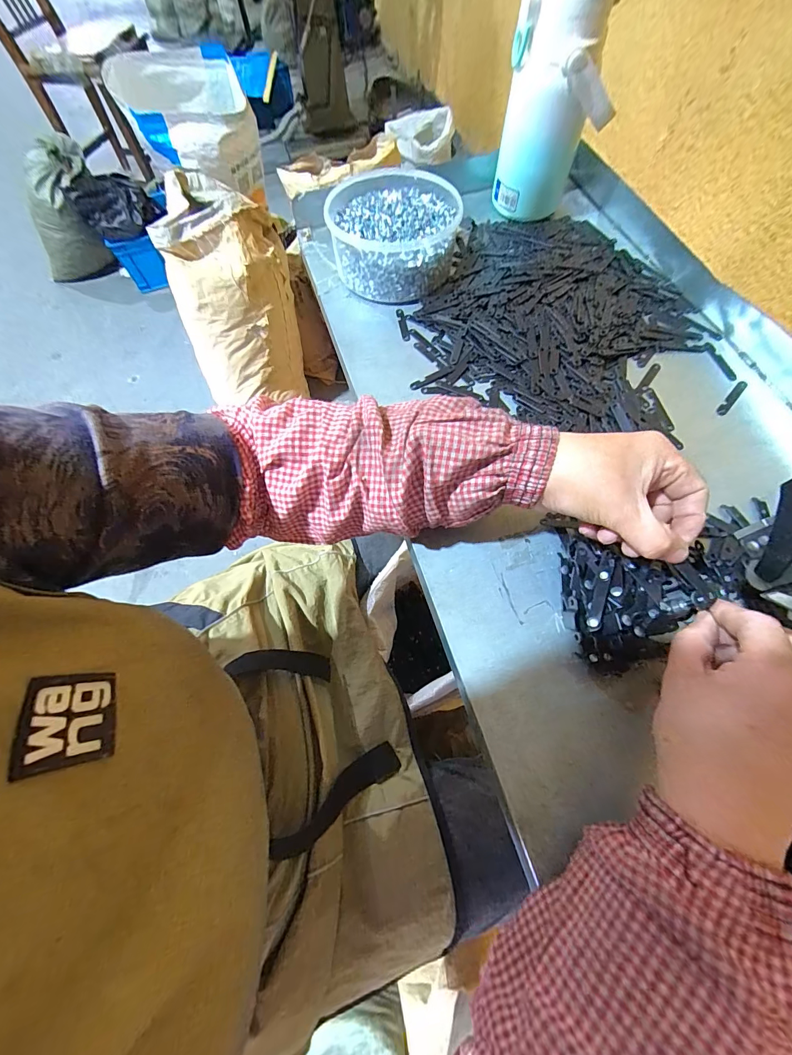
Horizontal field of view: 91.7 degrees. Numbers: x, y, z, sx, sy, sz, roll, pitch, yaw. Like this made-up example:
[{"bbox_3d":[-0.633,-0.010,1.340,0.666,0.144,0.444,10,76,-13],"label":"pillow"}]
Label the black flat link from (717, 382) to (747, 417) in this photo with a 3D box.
[{"bbox_3d":[0.337,-0.130,0.384,0.009,0.004,0.055,40,74,18],"label":"black flat link"}]

